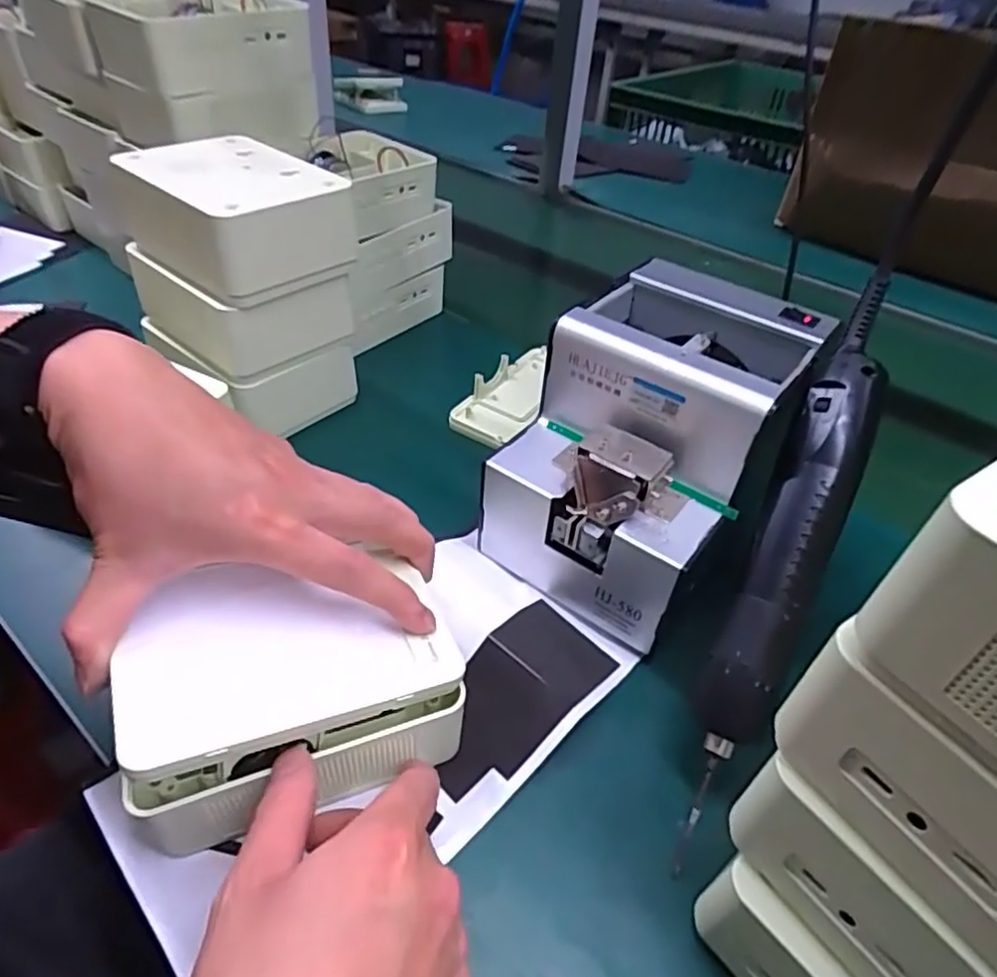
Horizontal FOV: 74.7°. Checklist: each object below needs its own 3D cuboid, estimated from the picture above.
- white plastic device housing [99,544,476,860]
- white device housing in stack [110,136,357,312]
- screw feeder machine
[{"bbox_3d":[-0.088,0.081,0.286,0.130,0.052,0.097,-10,44,-16],"label":"white plastic device housing"},{"bbox_3d":[-0.178,-0.184,0.446,0.130,0.062,0.099,35,49,29],"label":"white device housing in stack"},{"bbox_3d":[0.087,-0.026,0.393,0.122,0.149,0.164,27,46,23],"label":"screw feeder machine"}]

